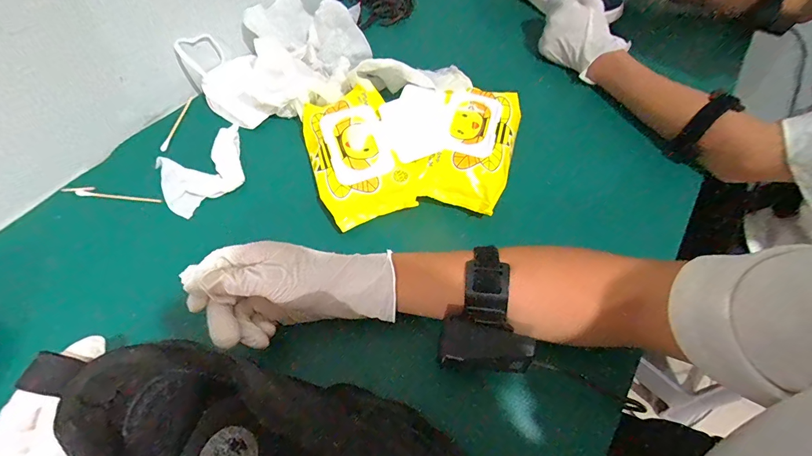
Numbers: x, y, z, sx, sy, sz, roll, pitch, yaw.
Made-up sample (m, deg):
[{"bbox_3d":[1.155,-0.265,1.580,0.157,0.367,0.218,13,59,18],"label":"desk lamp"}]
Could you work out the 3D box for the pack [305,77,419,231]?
[{"bbox_3d":[-0.058,-0.086,0.425,0.096,0.043,0.160,-16,61,-12],"label":"pack"}]

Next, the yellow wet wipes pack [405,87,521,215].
[{"bbox_3d":[0.072,-0.099,0.433,0.102,0.028,0.160,15,60,7],"label":"yellow wet wipes pack"}]

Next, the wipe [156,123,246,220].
[{"bbox_3d":[-0.216,-0.071,0.418,0.061,0.034,0.121,28,62,14],"label":"wipe"}]

